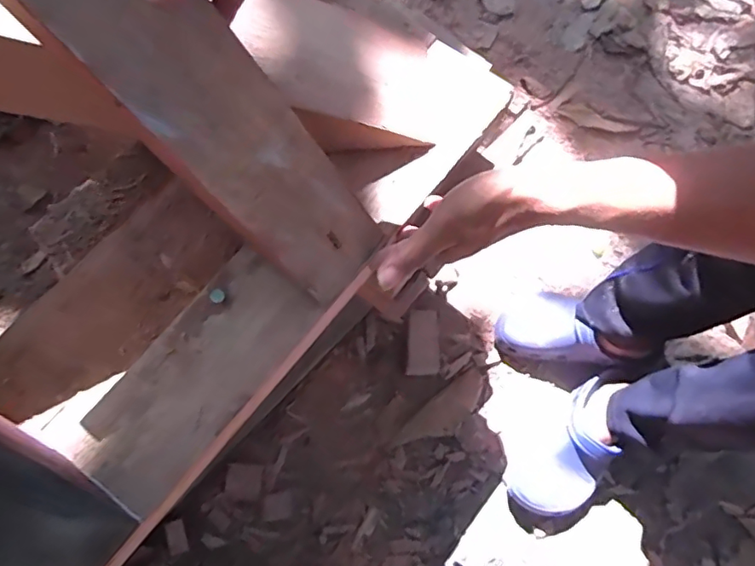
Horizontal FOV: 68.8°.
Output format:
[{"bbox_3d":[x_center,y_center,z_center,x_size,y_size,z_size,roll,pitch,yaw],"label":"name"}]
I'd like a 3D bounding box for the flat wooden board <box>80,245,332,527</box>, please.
[{"bbox_3d":[-0.147,0.071,0.448,0.095,0.011,0.208,38,74,10],"label":"flat wooden board"}]

